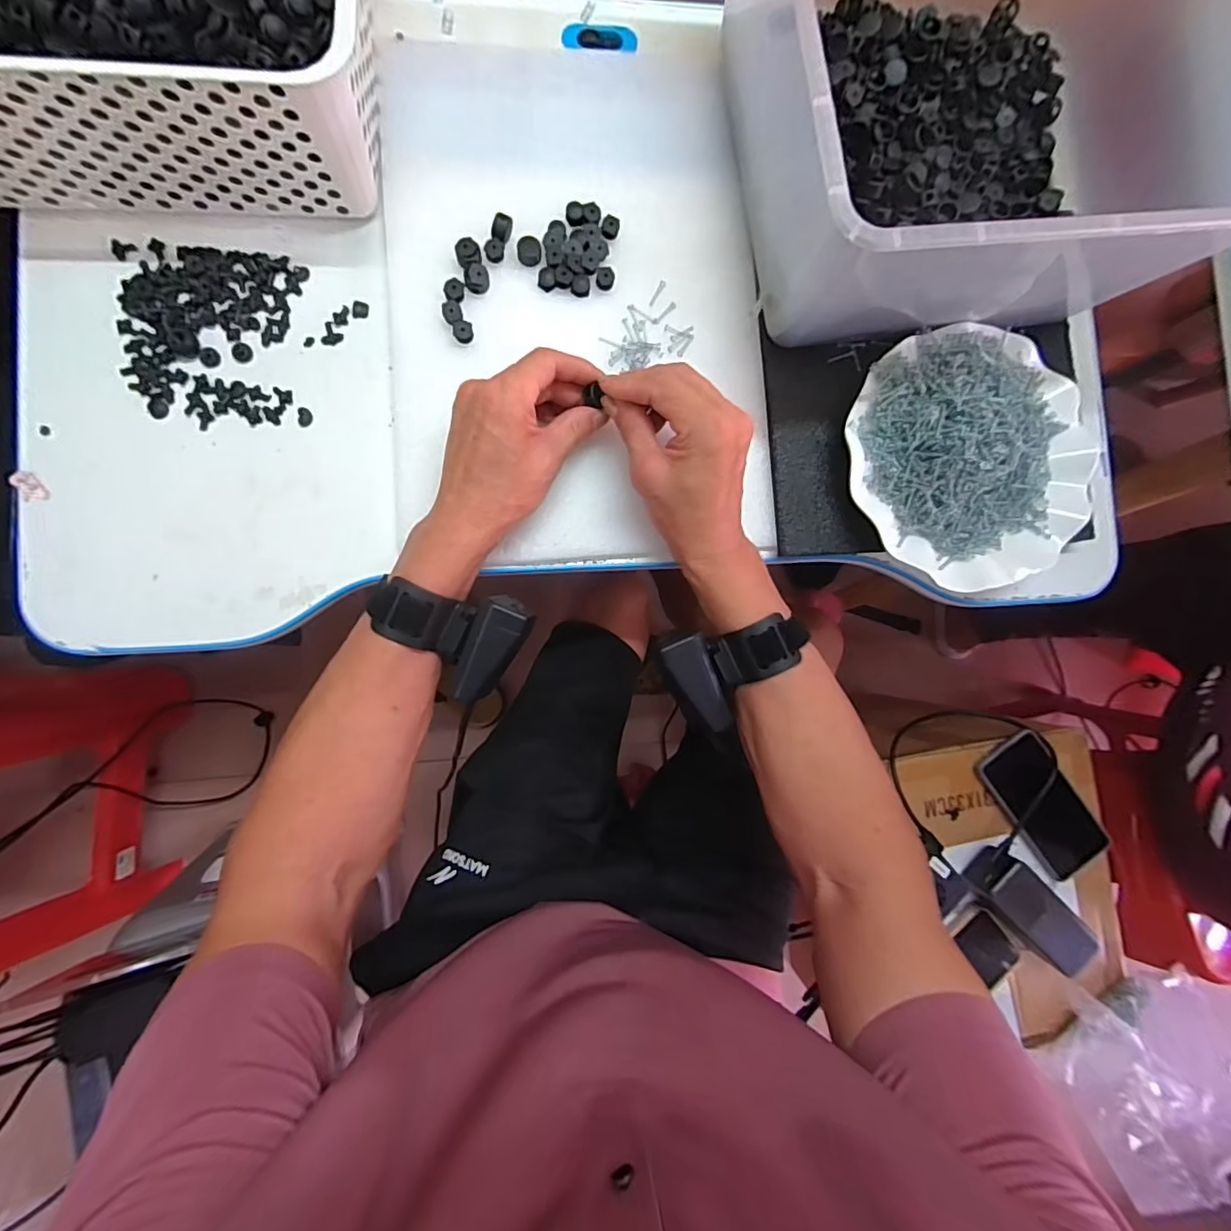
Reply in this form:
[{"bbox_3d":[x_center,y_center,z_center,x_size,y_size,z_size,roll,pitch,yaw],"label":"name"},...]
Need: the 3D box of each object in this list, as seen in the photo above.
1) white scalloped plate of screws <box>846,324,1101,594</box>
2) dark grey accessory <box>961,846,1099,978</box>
[{"bbox_3d":[0.254,-0.114,0.395,0.178,0.040,0.174,0,87,-6],"label":"white scalloped plate of screws"},{"bbox_3d":[0.452,0.322,0.595,0.154,0.037,0.054,42,83,-3],"label":"dark grey accessory"}]

